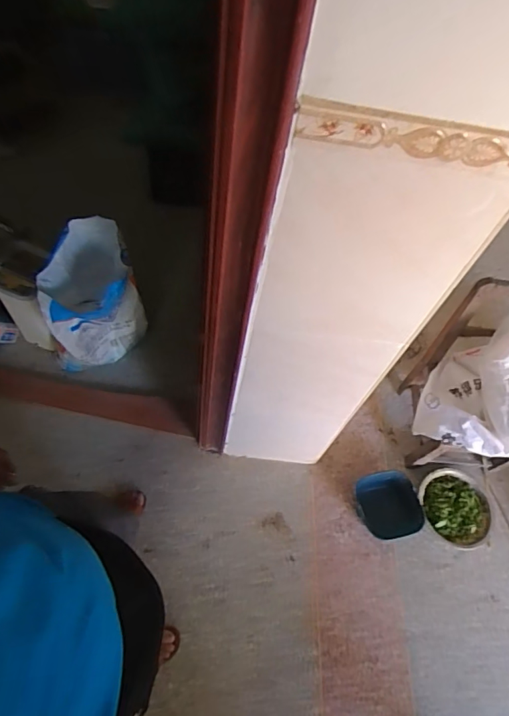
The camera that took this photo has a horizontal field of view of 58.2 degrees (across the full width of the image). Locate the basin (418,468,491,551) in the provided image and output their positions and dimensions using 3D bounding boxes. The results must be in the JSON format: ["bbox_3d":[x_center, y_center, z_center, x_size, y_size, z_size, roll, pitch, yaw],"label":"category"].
[{"bbox_3d":[0.681,0.502,1.557,0.241,0.062,0.241,3,60,-6],"label":"basin"}]

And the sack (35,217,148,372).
[{"bbox_3d":[-0.515,-0.141,1.491,0.217,0.539,0.304,36,62,13],"label":"sack"}]

